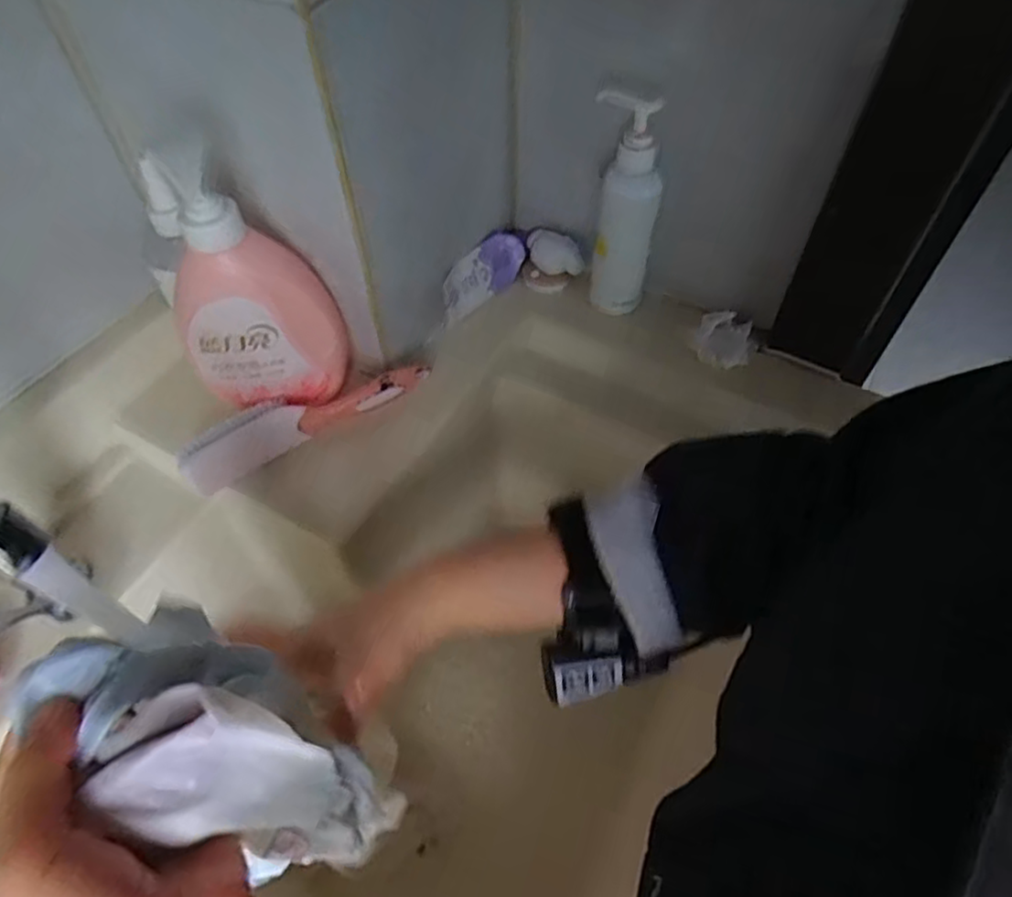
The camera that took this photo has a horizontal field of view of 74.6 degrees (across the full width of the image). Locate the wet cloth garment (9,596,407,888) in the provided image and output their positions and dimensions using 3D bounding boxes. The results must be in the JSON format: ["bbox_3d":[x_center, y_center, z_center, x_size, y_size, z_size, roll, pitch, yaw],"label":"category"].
[{"bbox_3d":[-0.111,0.133,0.287,0.100,0.173,0.063,32,61,22],"label":"wet cloth garment"}]

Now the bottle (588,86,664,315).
[{"bbox_3d":[0.094,-0.191,0.534,0.051,0.176,0.046,7,55,6],"label":"bottle"}]

